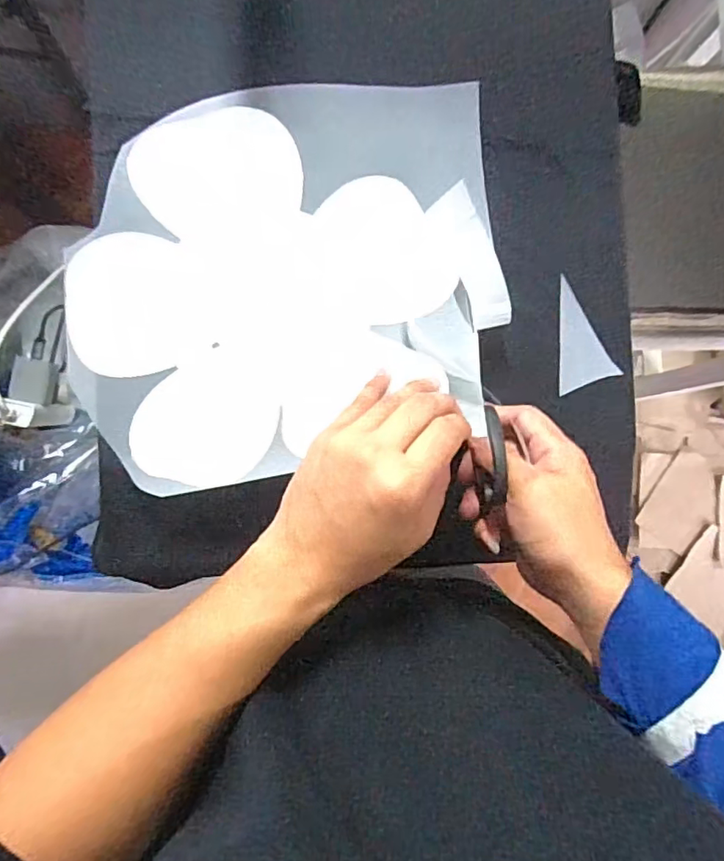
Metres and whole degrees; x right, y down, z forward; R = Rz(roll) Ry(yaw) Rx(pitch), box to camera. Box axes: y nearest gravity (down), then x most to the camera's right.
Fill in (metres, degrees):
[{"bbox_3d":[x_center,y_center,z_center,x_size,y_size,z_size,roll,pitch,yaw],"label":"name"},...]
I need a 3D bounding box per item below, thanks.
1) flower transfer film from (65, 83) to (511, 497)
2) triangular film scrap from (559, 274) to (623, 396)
[{"bbox_3d":[-0.051,-0.111,0.399,0.306,0.040,0.271,-11,87,-6],"label":"flower transfer film"},{"bbox_3d":[0.155,-0.068,0.426,0.046,0.004,0.080,-31,89,-3],"label":"triangular film scrap"}]

